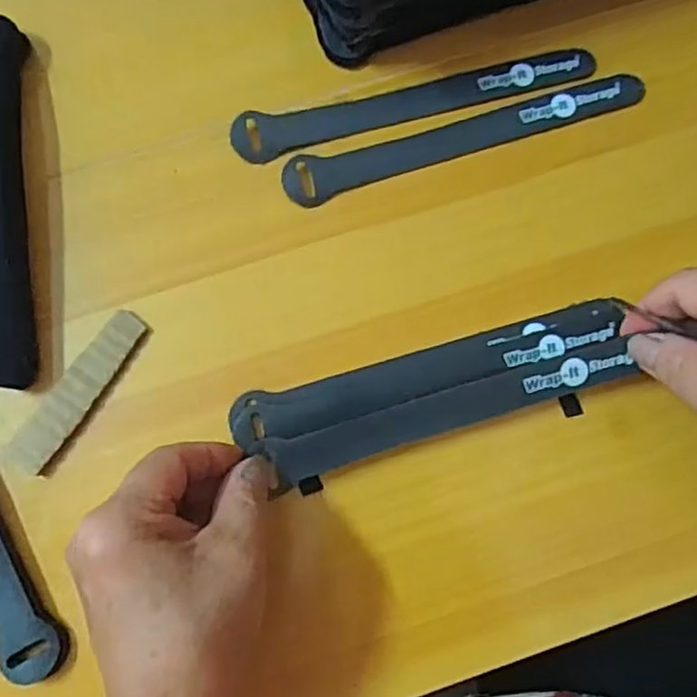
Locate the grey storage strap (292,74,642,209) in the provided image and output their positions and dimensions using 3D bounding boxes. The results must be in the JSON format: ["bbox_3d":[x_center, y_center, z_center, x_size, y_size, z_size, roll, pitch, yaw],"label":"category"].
[{"bbox_3d":[0.061,-0.112,0.341,0.193,0.006,0.023,-17,78,-5],"label":"grey storage strap"}]

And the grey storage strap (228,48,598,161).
[{"bbox_3d":[0.036,-0.131,0.346,0.195,0.008,0.023,-13,77,-4],"label":"grey storage strap"}]

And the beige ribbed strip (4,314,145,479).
[{"bbox_3d":[-0.131,0.020,0.314,0.020,0.008,0.087,33,79,7],"label":"beige ribbed strip"}]

